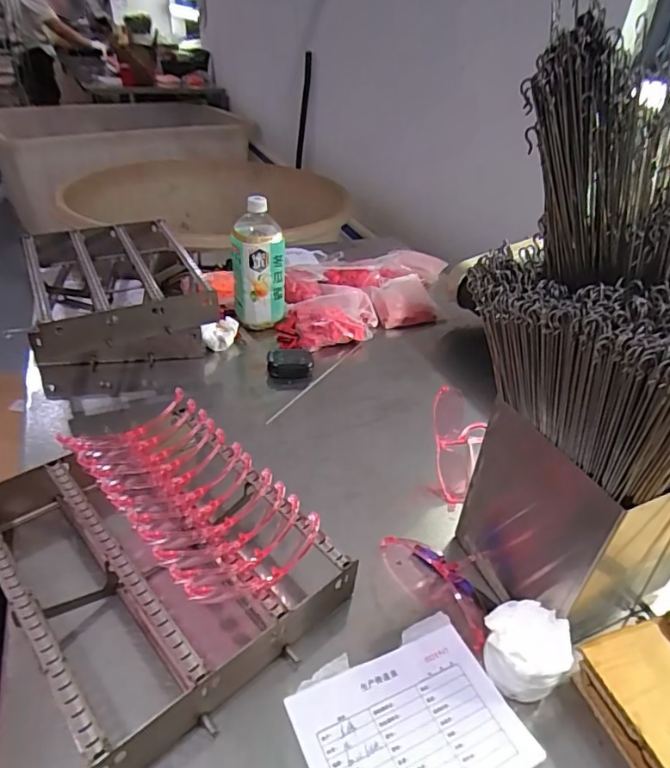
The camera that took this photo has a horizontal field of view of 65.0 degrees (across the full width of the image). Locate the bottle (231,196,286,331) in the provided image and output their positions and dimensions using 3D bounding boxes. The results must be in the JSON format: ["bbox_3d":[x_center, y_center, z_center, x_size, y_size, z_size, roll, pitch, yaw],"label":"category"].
[{"bbox_3d":[-0.133,-0.202,0.912,0.089,0.225,0.078,-4,35,-8],"label":"bottle"}]

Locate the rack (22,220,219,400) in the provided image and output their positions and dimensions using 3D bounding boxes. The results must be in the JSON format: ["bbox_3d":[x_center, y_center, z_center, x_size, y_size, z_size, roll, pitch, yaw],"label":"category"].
[{"bbox_3d":[-0.370,-0.145,0.896,0.256,0.148,0.353,-14,38,-21],"label":"rack"}]

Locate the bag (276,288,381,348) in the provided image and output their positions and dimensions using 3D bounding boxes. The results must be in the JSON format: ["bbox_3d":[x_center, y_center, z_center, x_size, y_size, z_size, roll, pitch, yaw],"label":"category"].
[{"bbox_3d":[-0.013,-0.114,0.971,0.188,0.056,0.155,-4,35,-8],"label":"bag"}]

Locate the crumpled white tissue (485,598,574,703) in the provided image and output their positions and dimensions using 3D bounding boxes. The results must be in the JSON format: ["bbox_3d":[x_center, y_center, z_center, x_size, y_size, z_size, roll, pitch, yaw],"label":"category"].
[{"bbox_3d":[0.170,0.237,0.467,0.067,0.052,0.069,-28,45,-35],"label":"crumpled white tissue"}]

